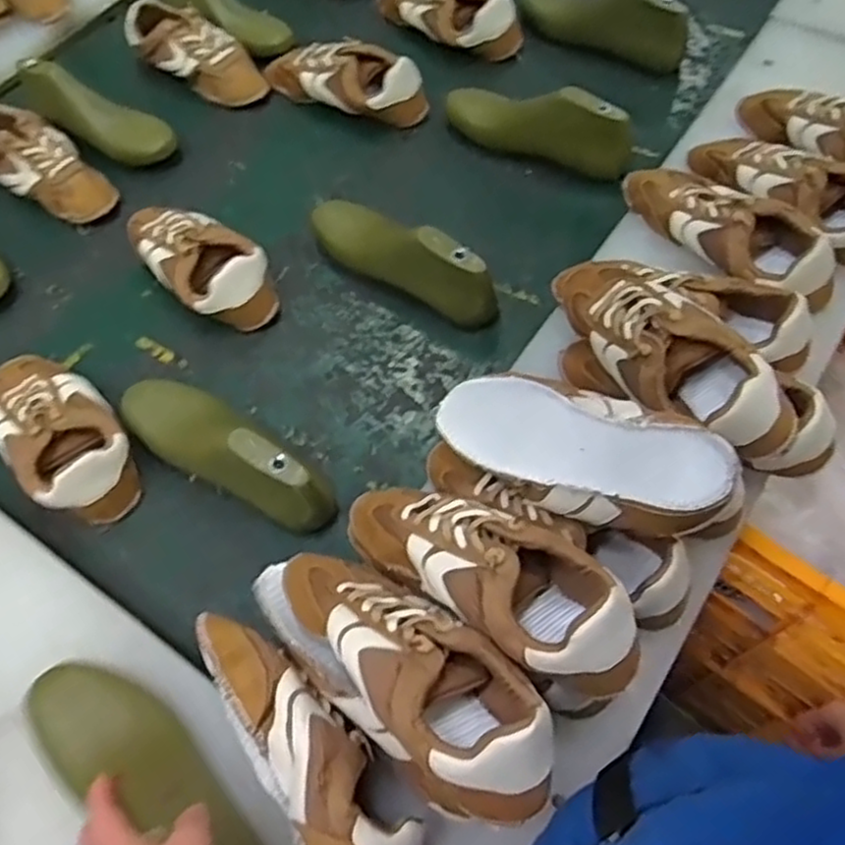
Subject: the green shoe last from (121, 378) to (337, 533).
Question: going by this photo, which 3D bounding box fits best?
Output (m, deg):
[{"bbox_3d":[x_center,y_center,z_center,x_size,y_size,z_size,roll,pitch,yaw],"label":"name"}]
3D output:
[{"bbox_3d":[-0.187,0.014,0.662,0.240,0.071,0.076,35,69,18],"label":"green shoe last"}]

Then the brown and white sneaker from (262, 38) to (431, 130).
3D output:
[{"bbox_3d":[-0.102,-0.435,0.939,0.243,0.081,0.077,28,67,15],"label":"brown and white sneaker"}]

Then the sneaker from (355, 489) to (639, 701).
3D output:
[{"bbox_3d":[0.042,0.099,0.511,0.235,0.075,0.090,26,65,28],"label":"sneaker"}]

